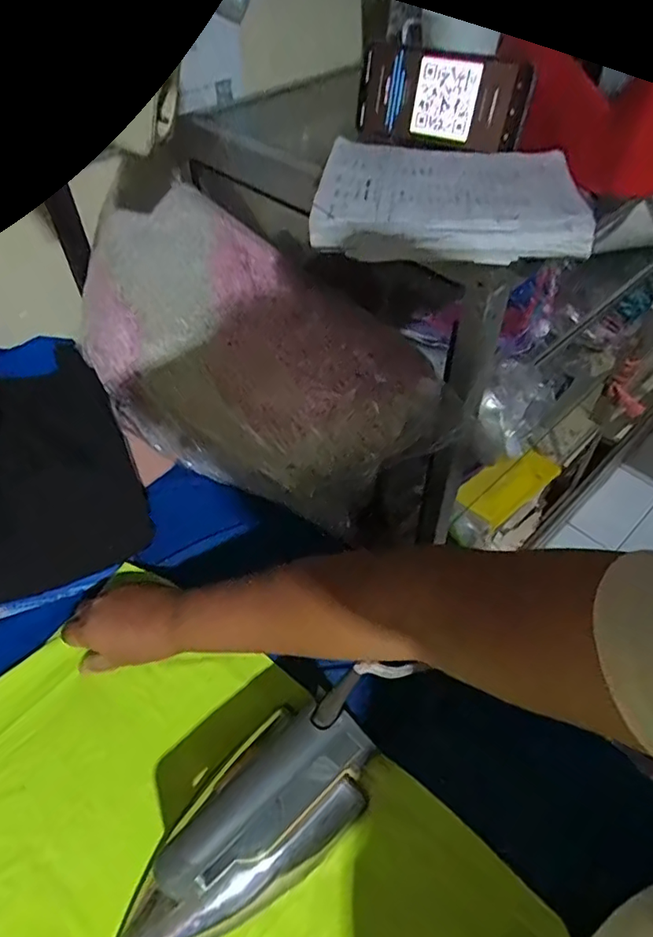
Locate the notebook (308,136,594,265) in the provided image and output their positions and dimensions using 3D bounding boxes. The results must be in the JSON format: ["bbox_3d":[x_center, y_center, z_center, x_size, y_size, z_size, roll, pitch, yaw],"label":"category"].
[{"bbox_3d":[0.097,-0.224,0.450,0.198,0.030,0.162,7,49,6],"label":"notebook"}]

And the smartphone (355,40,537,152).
[{"bbox_3d":[0.110,-0.366,0.546,0.172,0.076,0.016,20,40,17],"label":"smartphone"}]

